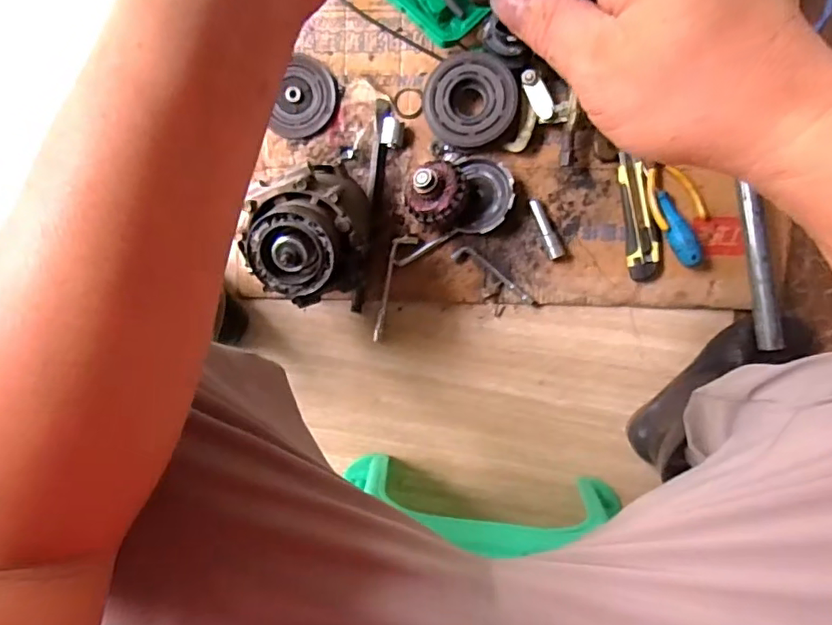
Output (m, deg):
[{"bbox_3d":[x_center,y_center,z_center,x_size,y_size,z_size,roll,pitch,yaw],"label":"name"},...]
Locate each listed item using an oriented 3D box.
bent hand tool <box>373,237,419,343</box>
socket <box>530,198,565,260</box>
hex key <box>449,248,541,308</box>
[{"bbox_3d":[-0.036,-0.032,0.706,0.029,0.014,0.142,20,93,3],"label":"bent hand tool"},{"bbox_3d":[0.161,-0.104,0.687,0.018,0.021,0.080,-27,90,5],"label":"socket"},{"bbox_3d":[0.104,-0.048,0.699,0.125,0.006,0.022,31,94,3],"label":"hex key"}]

